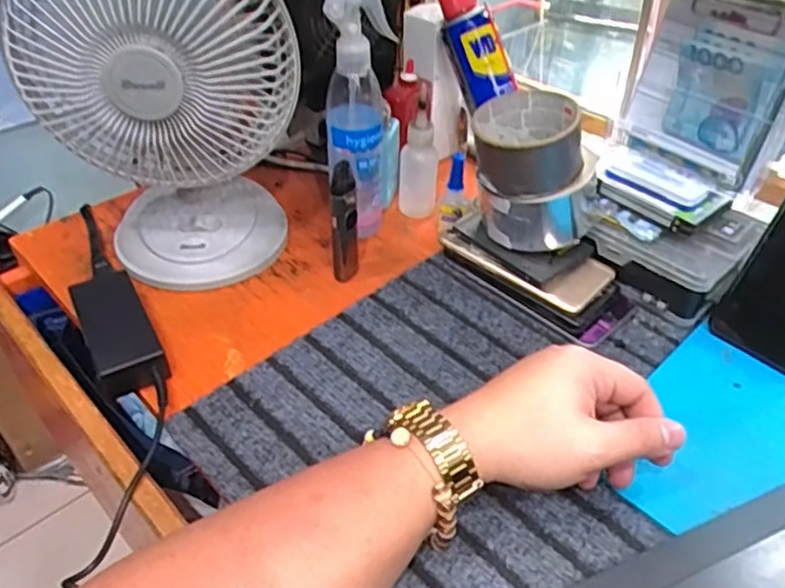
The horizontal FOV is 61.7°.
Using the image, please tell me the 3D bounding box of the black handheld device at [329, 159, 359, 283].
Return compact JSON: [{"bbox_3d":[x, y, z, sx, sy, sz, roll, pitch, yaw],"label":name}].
[{"bbox_3d":[-0.040,-0.054,0.540,0.022,0.117,0.019,-2,42,-5],"label":"black handheld device"}]

